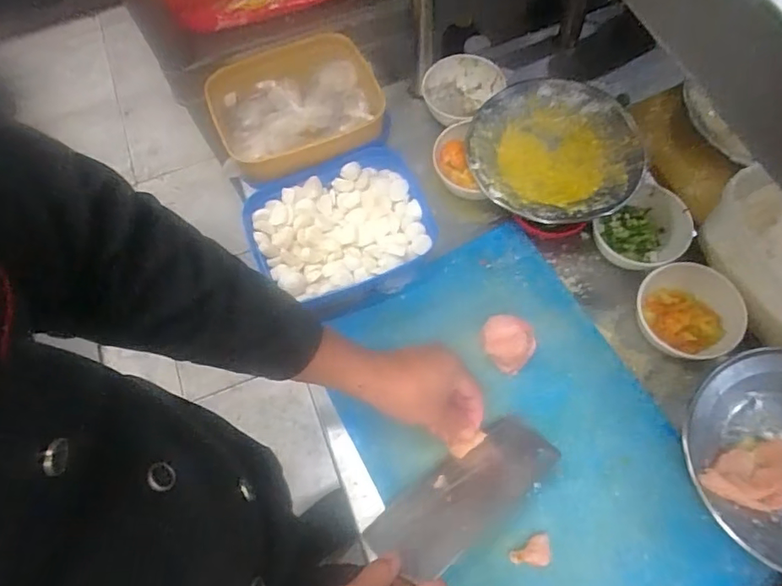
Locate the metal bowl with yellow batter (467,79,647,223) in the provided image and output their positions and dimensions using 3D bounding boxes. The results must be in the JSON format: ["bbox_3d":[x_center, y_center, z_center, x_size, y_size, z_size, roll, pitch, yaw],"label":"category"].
[{"bbox_3d":[0.198,-0.173,0.649,0.198,0.037,0.195,-1,67,3],"label":"metal bowl with yellow batter"}]

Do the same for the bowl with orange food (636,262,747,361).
[{"bbox_3d":[0.328,0.022,0.587,0.103,0.045,0.105,-1,67,3],"label":"bowl with orange food"}]

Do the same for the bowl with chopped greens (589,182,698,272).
[{"bbox_3d":[0.306,-0.073,0.634,0.104,0.045,0.086,-32,69,-10],"label":"bowl with chopped greens"}]

